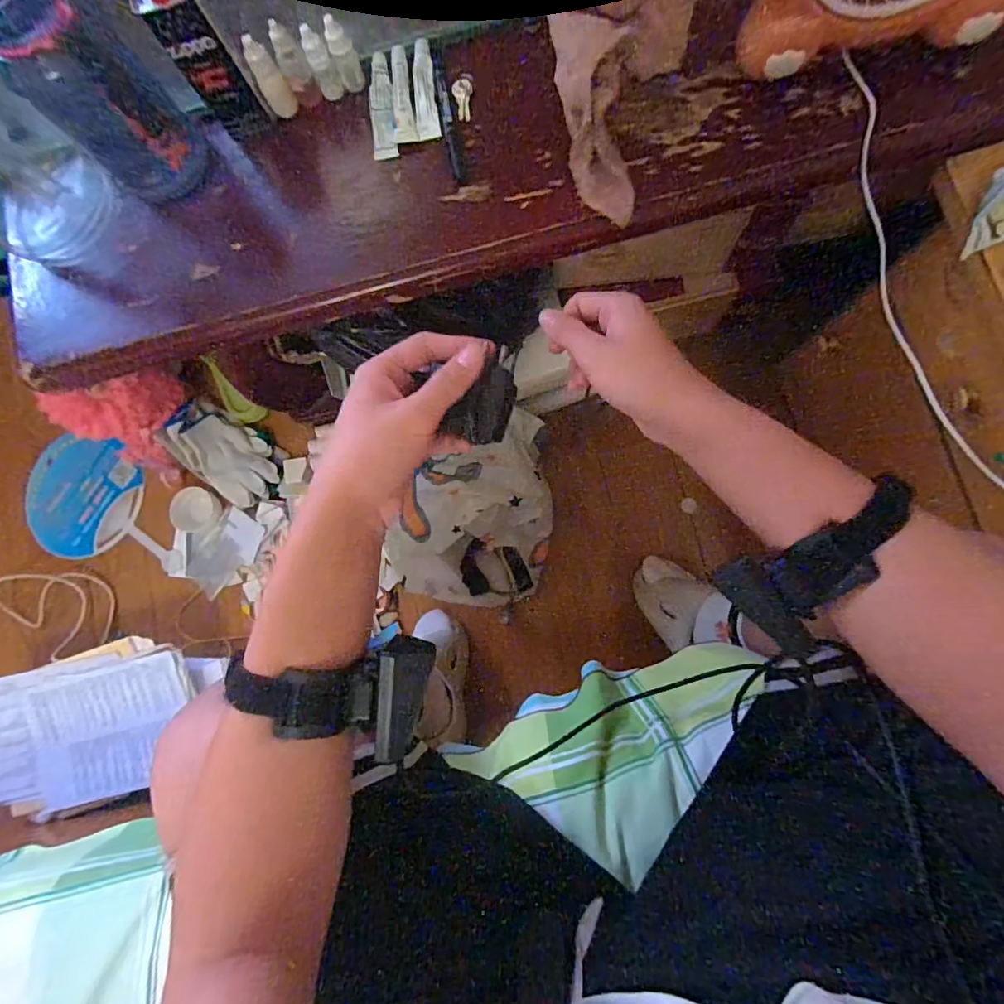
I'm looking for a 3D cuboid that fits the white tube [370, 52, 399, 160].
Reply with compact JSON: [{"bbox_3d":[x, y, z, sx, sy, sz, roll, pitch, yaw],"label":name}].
[{"bbox_3d":[-0.114,-0.377,0.483,0.024,0.015,0.096,-6,83,6],"label":"white tube"}]

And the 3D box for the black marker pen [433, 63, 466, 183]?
[{"bbox_3d":[-0.050,-0.358,0.475,0.013,0.012,0.112,-13,83,5],"label":"black marker pen"}]

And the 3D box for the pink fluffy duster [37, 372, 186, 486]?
[{"bbox_3d":[-0.680,-0.137,0.921,0.087,0.205,0.188,-4,84,6],"label":"pink fluffy duster"}]

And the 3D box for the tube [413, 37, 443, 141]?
[{"bbox_3d":[-0.073,-0.386,0.476,0.023,0.013,0.095,-8,83,6],"label":"tube"}]

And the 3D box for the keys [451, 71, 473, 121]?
[{"bbox_3d":[-0.035,-0.379,0.474,0.020,0.006,0.042,-7,83,6],"label":"keys"}]

